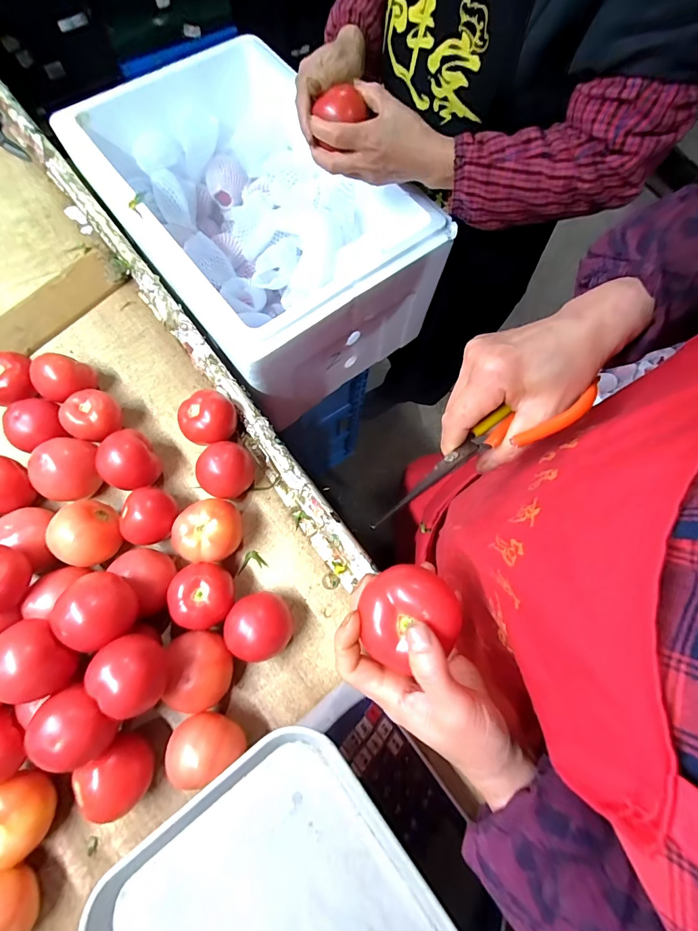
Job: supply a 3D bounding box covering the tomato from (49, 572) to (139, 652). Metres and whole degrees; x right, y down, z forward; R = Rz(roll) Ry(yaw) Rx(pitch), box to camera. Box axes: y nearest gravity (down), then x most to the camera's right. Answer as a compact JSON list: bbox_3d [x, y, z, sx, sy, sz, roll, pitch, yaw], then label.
[{"bbox_3d":[-0.232,0.135,0.370,0.063,0.055,0.066,-10,73,-5],"label":"tomato"}]

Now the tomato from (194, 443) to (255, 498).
[{"bbox_3d":[-0.144,0.006,0.466,0.062,0.049,0.065,34,74,8],"label":"tomato"}]

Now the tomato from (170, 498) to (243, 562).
[{"bbox_3d":[-0.155,0.074,0.440,0.069,0.053,0.065,1,74,-3],"label":"tomato"}]

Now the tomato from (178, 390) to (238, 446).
[{"bbox_3d":[-0.168,-0.052,0.479,0.064,0.053,0.063,1,74,-3],"label":"tomato"}]

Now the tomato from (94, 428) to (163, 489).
[{"bbox_3d":[-0.253,-0.002,0.460,0.056,0.053,0.061,1,72,-2],"label":"tomato"}]

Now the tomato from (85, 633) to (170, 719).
[{"bbox_3d":[-0.192,0.184,0.354,0.059,0.061,0.063,3,72,-1],"label":"tomato"}]

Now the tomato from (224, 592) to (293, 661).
[{"bbox_3d":[-0.095,0.169,0.419,0.067,0.046,0.063,1,72,-2],"label":"tomato"}]

